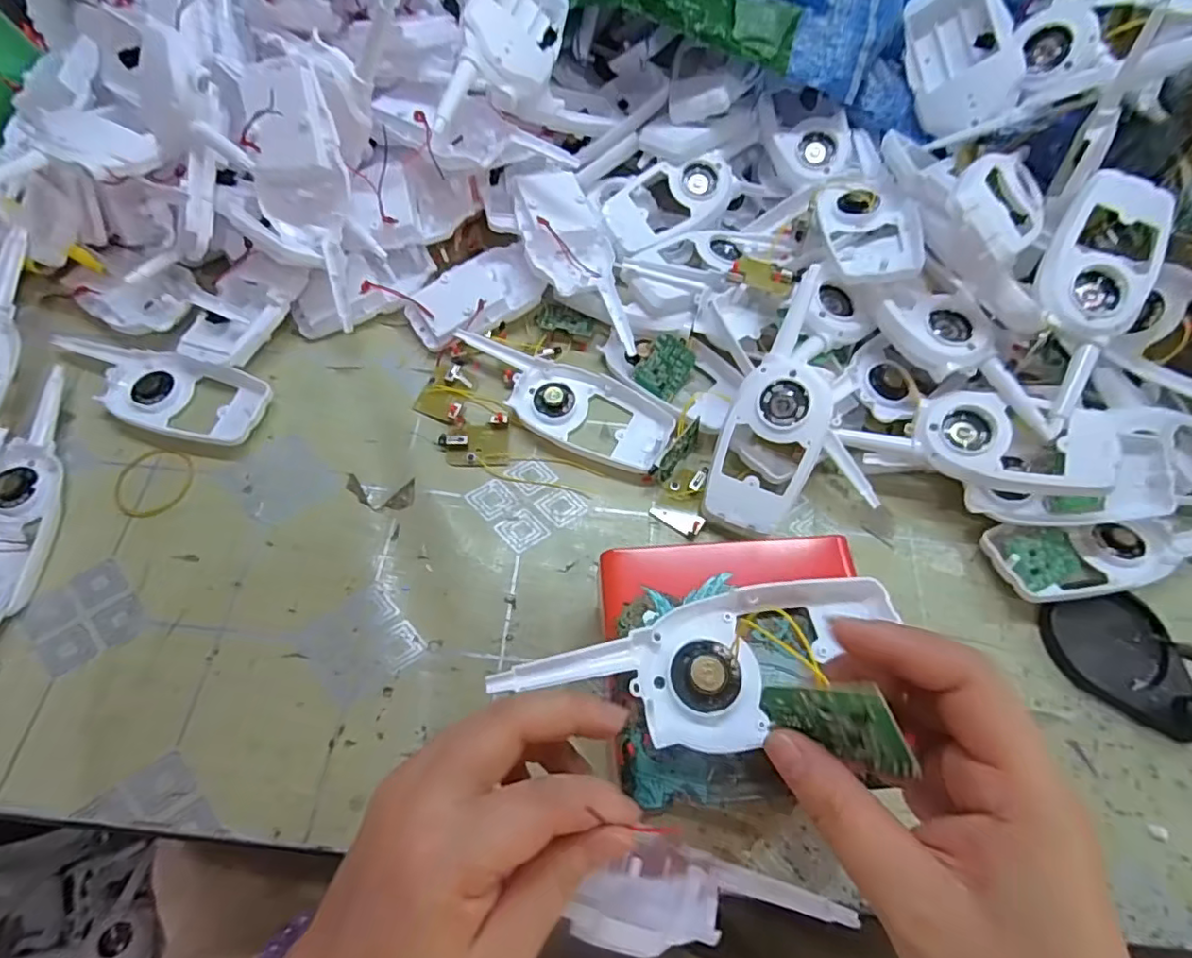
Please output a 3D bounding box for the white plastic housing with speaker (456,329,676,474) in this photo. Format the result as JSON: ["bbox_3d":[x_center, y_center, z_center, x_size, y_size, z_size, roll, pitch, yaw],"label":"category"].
[{"bbox_3d":[-0.026,-0.056,0.410,0.159,0.014,0.057,25,67,10],"label":"white plastic housing with speaker"}]

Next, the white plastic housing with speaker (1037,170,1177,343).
[{"bbox_3d":[0.308,-0.134,0.356,0.056,0.017,0.107,23,83,10],"label":"white plastic housing with speaker"}]

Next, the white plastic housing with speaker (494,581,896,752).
[{"bbox_3d":[0.049,0.080,0.243,0.168,0.015,0.057,-13,66,-11],"label":"white plastic housing with speaker"}]

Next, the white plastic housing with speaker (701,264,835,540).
[{"bbox_3d":[0.114,-0.046,0.363,0.058,0.017,0.163,17,90,7],"label":"white plastic housing with speaker"}]

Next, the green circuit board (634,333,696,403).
[{"bbox_3d":[0.050,-0.078,0.419,0.032,0.004,0.040,33,89,-13],"label":"green circuit board"}]

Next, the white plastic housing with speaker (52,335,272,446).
[{"bbox_3d":[-0.301,-0.062,0.406,0.155,0.020,0.055,18,66,7],"label":"white plastic housing with speaker"}]

